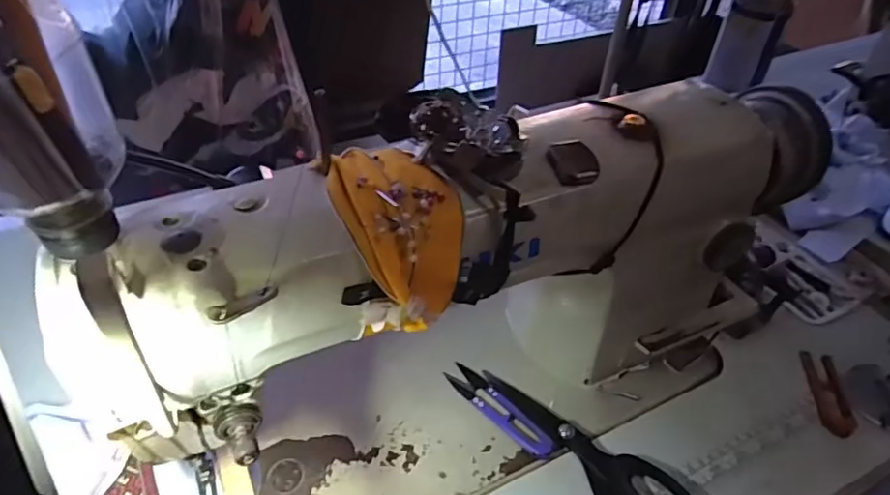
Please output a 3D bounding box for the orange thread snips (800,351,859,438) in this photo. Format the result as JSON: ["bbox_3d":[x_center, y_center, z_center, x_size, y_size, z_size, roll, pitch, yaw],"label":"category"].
[{"bbox_3d":[0.314,0.120,0.471,0.027,0.015,0.073,8,43,6],"label":"orange thread snips"}]

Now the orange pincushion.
[{"bbox_3d":[-0.025,-0.006,0.302,0.061,0.060,0.083,-8,44,-11],"label":"orange pincushion"}]

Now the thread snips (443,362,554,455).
[{"bbox_3d":[0.042,0.125,0.445,0.023,0.006,0.098,-32,53,-31],"label":"thread snips"}]

